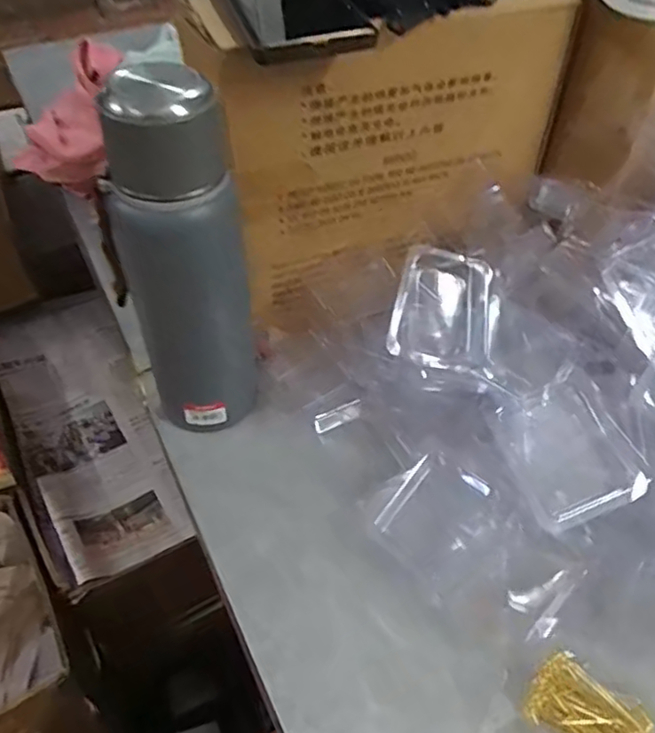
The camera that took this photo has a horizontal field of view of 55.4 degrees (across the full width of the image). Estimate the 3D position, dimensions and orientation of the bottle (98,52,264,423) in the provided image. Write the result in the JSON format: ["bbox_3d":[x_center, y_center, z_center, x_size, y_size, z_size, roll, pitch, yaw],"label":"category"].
[{"bbox_3d":[-0.099,-0.058,0.435,0.080,0.271,0.074,-17,51,-16],"label":"bottle"}]

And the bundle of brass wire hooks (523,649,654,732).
[{"bbox_3d":[0.157,0.208,0.373,0.067,0.017,0.042,29,54,22],"label":"bundle of brass wire hooks"}]

